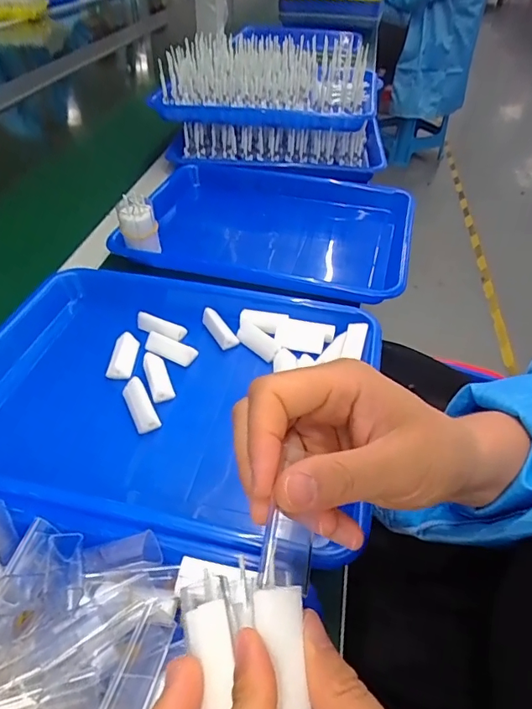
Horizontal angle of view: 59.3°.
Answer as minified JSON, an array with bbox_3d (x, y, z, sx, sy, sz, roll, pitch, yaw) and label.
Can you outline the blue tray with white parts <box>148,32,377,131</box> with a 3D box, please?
[{"bbox_3d":[0.010,-0.431,0.730,0.305,0.073,0.219,9,45,8],"label":"blue tray with white parts"}]

